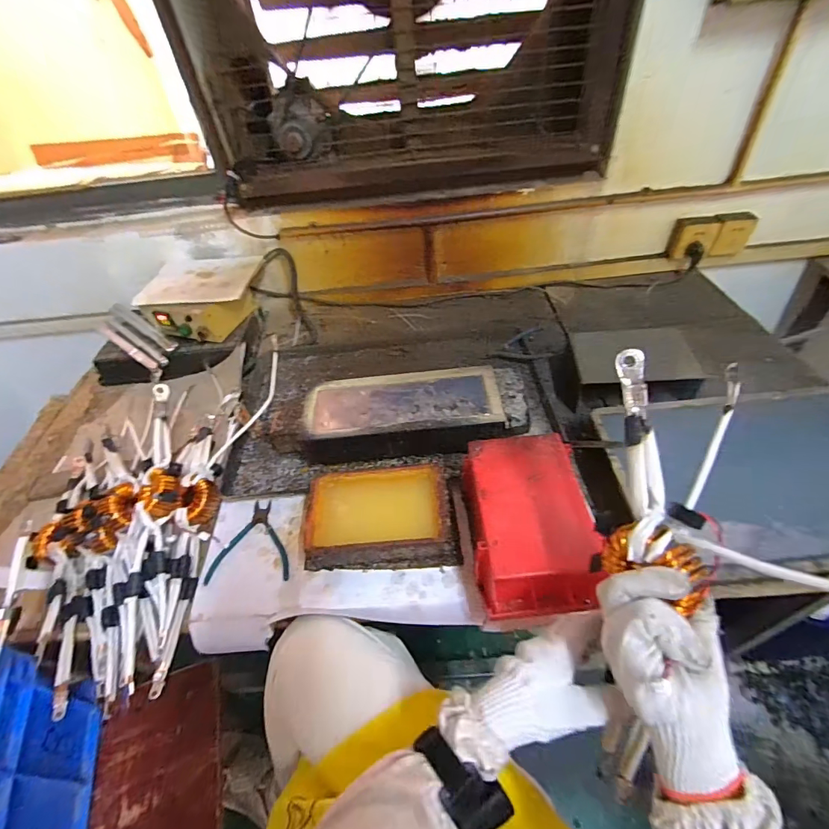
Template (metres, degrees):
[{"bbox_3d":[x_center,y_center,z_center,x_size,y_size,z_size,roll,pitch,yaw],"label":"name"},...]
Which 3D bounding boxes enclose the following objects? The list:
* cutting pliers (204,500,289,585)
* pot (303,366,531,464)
[{"bbox_3d":[-0.251,0.192,0.658,0.121,0.012,0.134,-6,47,1],"label":"cutting pliers"},{"bbox_3d":[-0.001,0.007,0.756,0.376,0.093,0.178,-5,47,2],"label":"pot"}]

